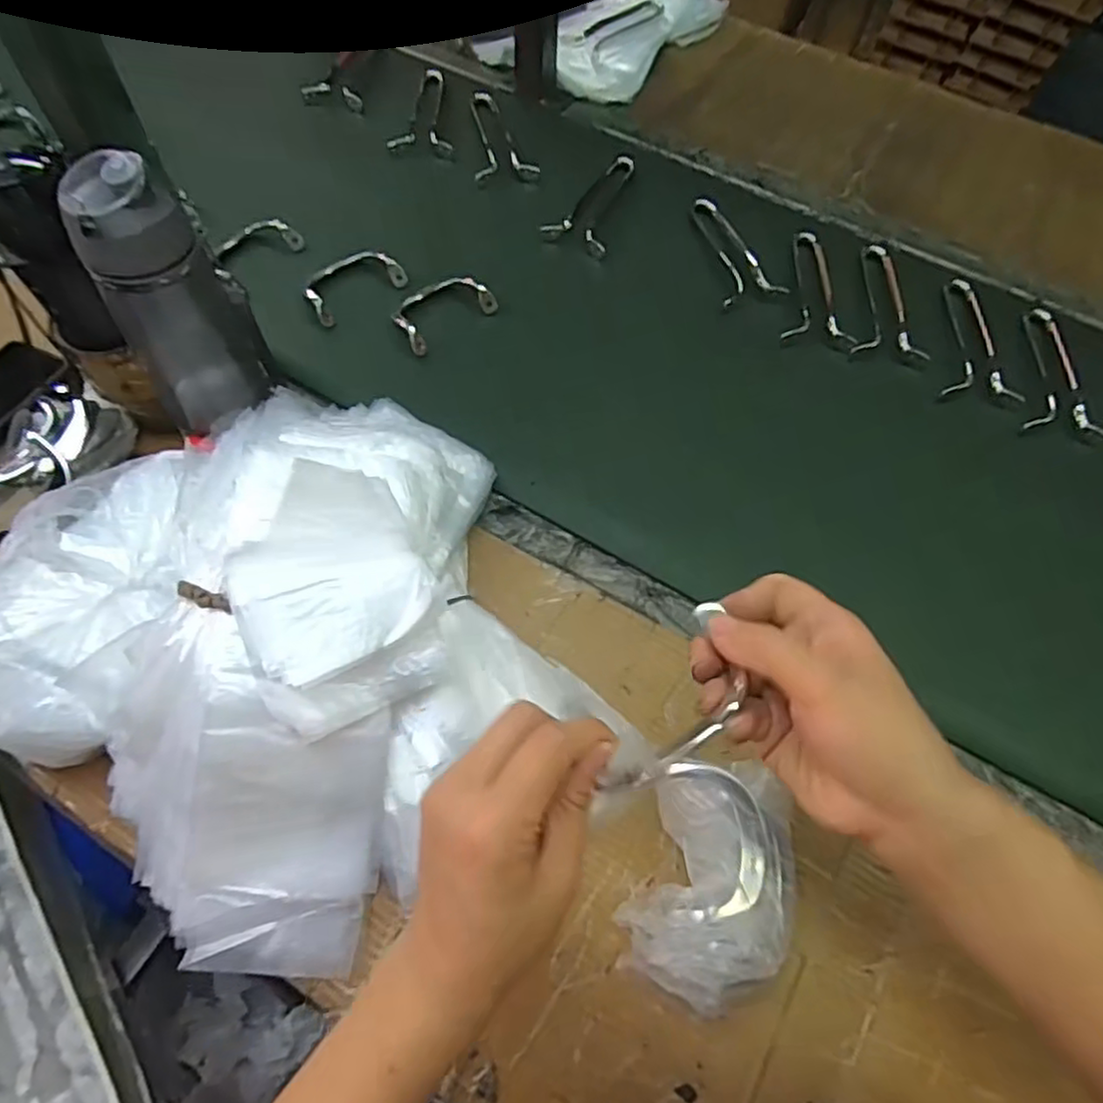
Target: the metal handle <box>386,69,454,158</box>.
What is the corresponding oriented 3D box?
[{"bbox_3d":[-0.151,-0.519,0.818,0.070,0.012,0.163,-2,62,-4],"label":"metal handle"}]

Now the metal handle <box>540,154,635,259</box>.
[{"bbox_3d":[0.051,-0.383,0.760,0.064,0.011,0.161,21,62,8],"label":"metal handle"}]

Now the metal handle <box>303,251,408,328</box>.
[{"bbox_3d":[-0.191,-0.260,0.676,0.098,0.013,0.048,-36,93,-19],"label":"metal handle"}]

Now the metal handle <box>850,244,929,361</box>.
[{"bbox_3d":[0.333,-0.260,0.706,0.068,0.014,0.168,7,61,1],"label":"metal handle"}]

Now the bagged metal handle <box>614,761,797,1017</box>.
[{"bbox_3d":[0.103,0.201,0.428,0.101,0.051,0.133,20,62,8],"label":"bagged metal handle"}]

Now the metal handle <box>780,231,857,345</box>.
[{"bbox_3d":[0.260,-0.272,0.707,0.069,0.017,0.163,5,61,-1],"label":"metal handle"}]

